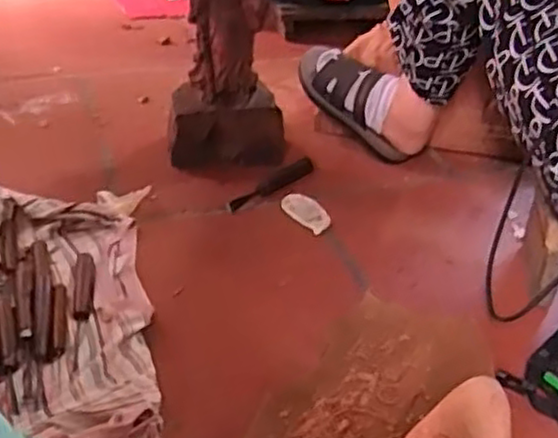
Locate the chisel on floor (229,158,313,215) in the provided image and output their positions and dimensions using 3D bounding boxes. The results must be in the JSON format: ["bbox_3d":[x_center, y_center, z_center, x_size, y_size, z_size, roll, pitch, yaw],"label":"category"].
[{"bbox_3d":[-0.011,-0.051,1.058,0.031,0.020,0.164,25,37,30],"label":"chisel on floor"}]

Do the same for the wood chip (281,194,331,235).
[{"bbox_3d":[0.042,-0.010,1.009,0.050,0.017,0.080,-17,37,-30],"label":"wood chip"}]

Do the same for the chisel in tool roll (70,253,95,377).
[{"bbox_3d":[-0.218,0.099,0.802,0.023,0.016,0.180,-2,32,-11],"label":"chisel in tool roll"}]

